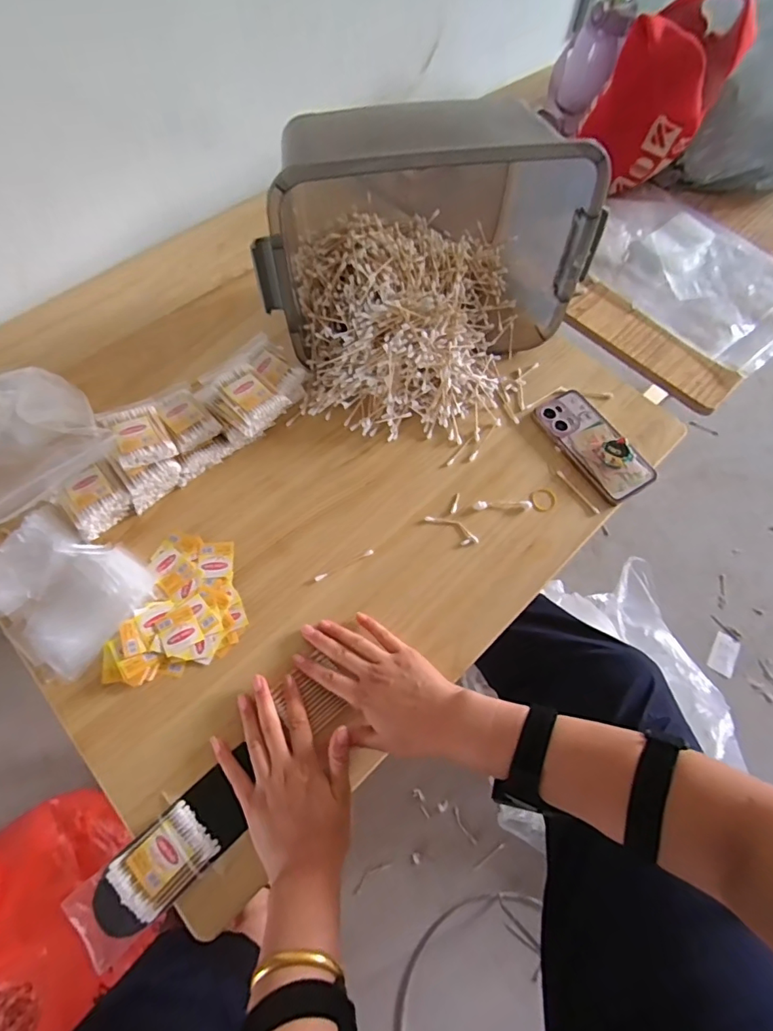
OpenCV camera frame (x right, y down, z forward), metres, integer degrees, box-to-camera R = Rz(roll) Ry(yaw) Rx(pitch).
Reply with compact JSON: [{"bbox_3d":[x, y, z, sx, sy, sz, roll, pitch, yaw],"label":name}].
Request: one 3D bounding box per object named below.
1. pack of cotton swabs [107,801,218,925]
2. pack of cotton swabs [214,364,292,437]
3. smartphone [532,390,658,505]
[{"bbox_3d":[-0.196,0.302,0.427,0.075,0.013,0.058,-41,72,-19],"label":"pack of cotton swabs"},{"bbox_3d":[-0.164,-0.145,0.590,0.060,0.030,0.076,-38,71,-19],"label":"pack of cotton swabs"},{"bbox_3d":[0.267,-0.095,0.628,0.078,0.025,0.160,-27,68,-13],"label":"smartphone"}]

